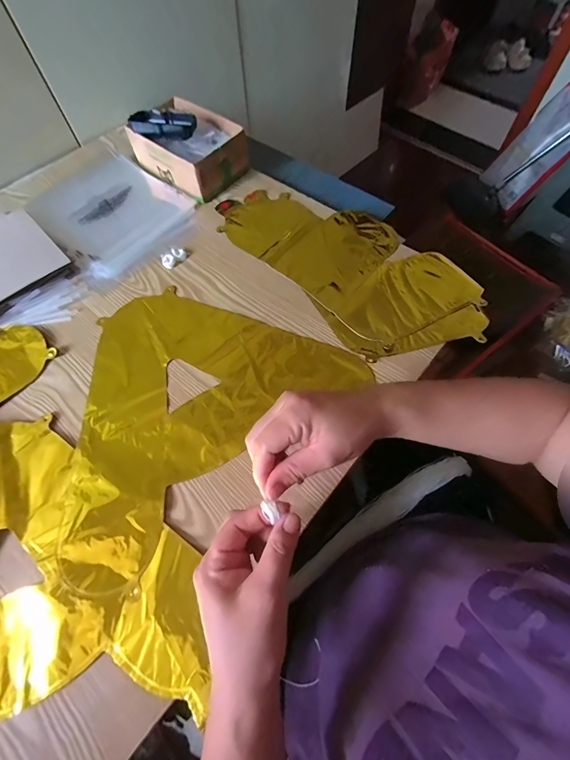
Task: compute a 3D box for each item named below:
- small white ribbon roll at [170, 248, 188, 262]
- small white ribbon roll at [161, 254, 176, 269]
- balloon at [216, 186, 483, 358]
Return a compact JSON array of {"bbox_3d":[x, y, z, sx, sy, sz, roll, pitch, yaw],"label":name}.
[{"bbox_3d":[-0.168,-0.200,0.530,0.021,0.008,0.024,-23,66,-9],"label":"small white ribbon roll"},{"bbox_3d":[-0.182,-0.186,0.524,0.020,0.008,0.024,-23,66,-9],"label":"small white ribbon roll"},{"bbox_3d":[0.090,-0.194,0.516,0.207,0.011,0.421,-37,69,-15],"label":"balloon"}]

